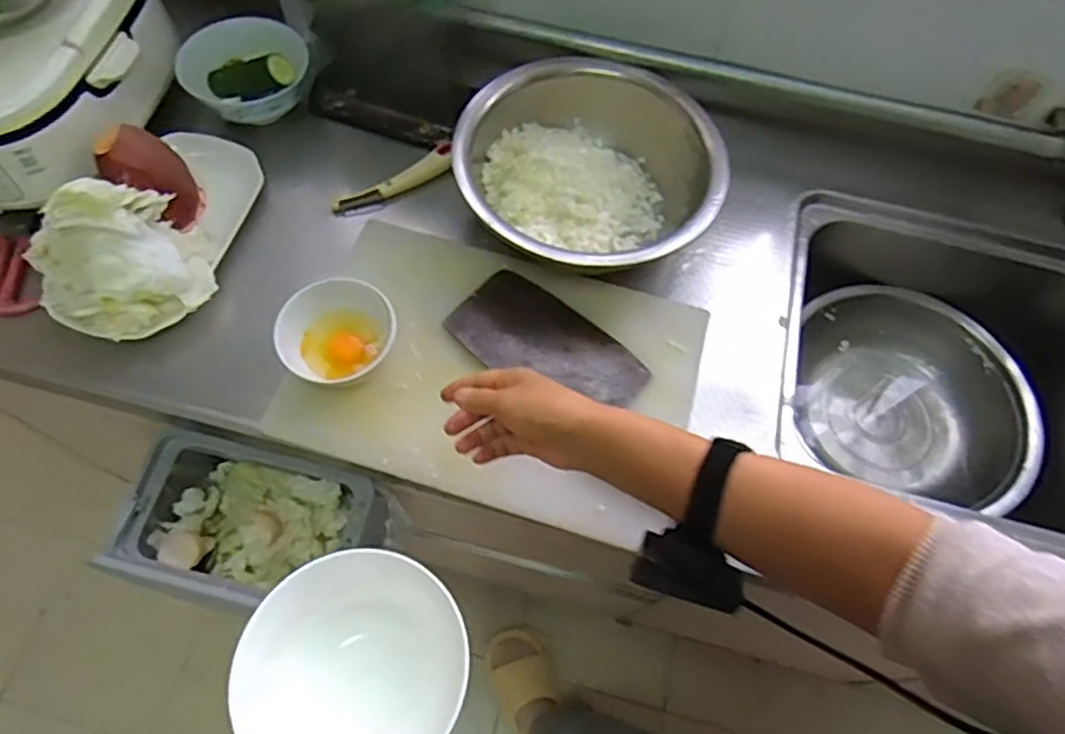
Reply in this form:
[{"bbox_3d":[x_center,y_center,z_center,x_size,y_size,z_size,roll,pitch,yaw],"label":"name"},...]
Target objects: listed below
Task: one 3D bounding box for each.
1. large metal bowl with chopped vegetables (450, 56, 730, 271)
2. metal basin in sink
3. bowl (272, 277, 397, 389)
[{"bbox_3d":[0.063,-0.228,0.780,0.295,0.101,0.274,1,63,-1],"label":"large metal bowl with chopped vegetables"},{"bbox_3d":[0.501,0.035,0.903,0.275,0.093,0.272,1,63,-1],"label":"metal basin in sink"},{"bbox_3d":[-0.201,-0.034,0.688,0.115,0.053,0.095,-38,70,-18],"label":"bowl"}]

